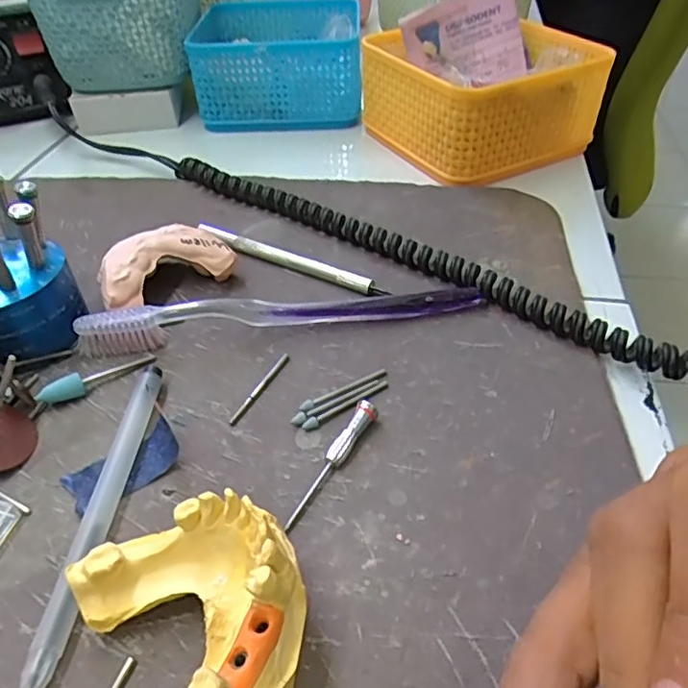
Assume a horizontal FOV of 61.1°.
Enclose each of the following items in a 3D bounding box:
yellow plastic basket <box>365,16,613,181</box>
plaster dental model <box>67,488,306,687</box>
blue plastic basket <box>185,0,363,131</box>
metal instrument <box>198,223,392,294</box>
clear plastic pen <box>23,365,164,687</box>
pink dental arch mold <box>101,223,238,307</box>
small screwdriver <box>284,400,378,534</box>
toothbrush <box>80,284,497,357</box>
[{"bbox_3d":[0.092,-0.180,0.416,0.126,0.065,0.134,-21,46,-19],"label":"yellow plastic basket"},{"bbox_3d":[-0.038,0.075,0.161,0.055,0.039,0.071,-27,49,-25],"label":"plaster dental model"},{"bbox_3d":[-0.052,-0.234,0.481,0.124,0.060,0.134,-2,43,0],"label":"blue plastic basket"},{"bbox_3d":[-0.030,-0.046,0.315,0.119,0.008,0.007,21,48,23],"label":"metal instrument"},{"bbox_3d":[-0.085,0.057,0.205,0.012,0.009,0.123,1,43,3],"label":"clear plastic pen"},{"bbox_3d":[-0.091,-0.038,0.296,0.066,0.027,0.037,-24,47,-22],"label":"pink dental arch mold"},{"bbox_3d":[-0.005,0.044,0.216,0.007,0.009,0.058,22,48,24],"label":"small screwdriver"},{"bbox_3d":[-0.028,-0.014,0.273,0.184,0.018,0.010,-6,43,-5],"label":"toothbrush"}]

